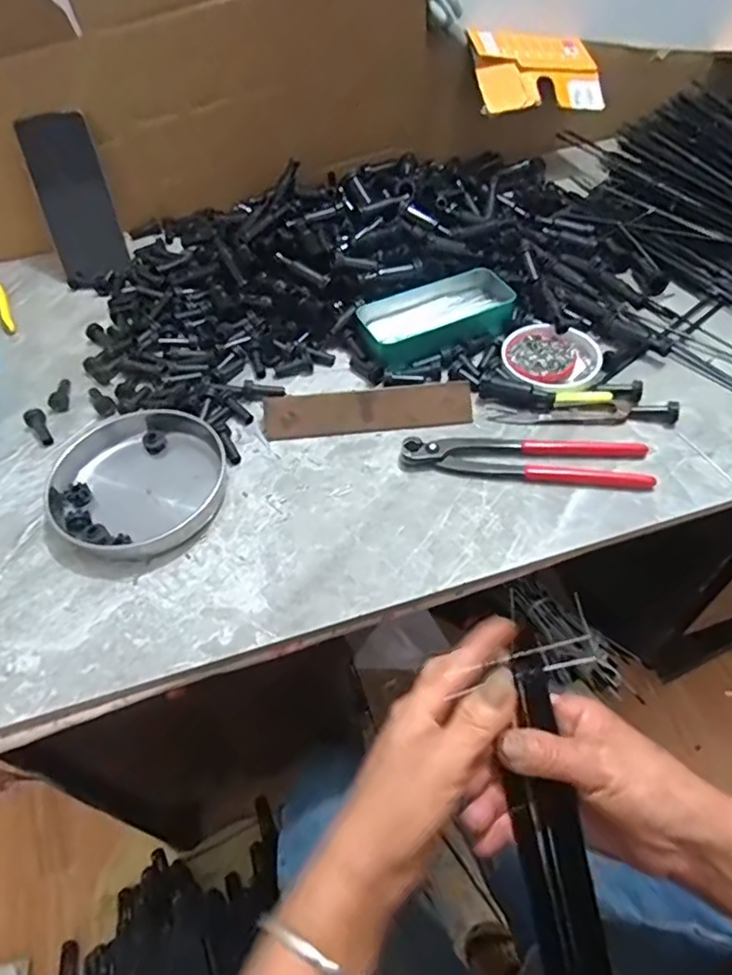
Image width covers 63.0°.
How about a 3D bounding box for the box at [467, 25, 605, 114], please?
[{"bbox_3d":[0.204,-0.502,0.714,0.150,0.019,0.110,-11,80,-14],"label":"box"}]

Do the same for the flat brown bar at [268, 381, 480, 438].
[{"bbox_3d":[0.001,-0.068,0.521,0.179,0.037,0.010,-4,11,1],"label":"flat brown bar"}]

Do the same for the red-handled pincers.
[{"bbox_3d":[0.128,-0.025,0.484,0.192,0.014,0.042,4,52,7],"label":"red-handled pincers"}]

